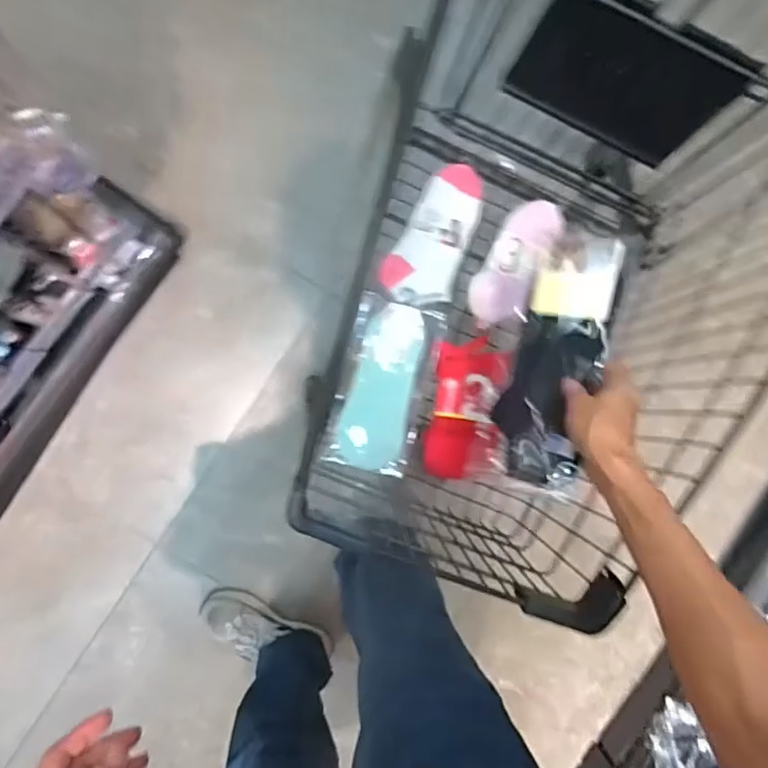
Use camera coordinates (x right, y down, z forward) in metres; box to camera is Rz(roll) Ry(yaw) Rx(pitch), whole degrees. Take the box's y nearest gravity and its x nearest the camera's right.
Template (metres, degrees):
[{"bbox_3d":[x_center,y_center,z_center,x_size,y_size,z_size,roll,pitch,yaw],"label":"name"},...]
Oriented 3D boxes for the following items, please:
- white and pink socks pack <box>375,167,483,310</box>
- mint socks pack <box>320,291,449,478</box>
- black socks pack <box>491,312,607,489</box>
[{"bbox_3d":[0.071,-0.189,0.767,0.095,0.036,0.194,28,77,-8],"label":"white and pink socks pack"},{"bbox_3d":[0.001,0.003,0.764,0.109,0.029,0.220,13,91,-8],"label":"mint socks pack"},{"bbox_3d":[0.168,0.015,0.602,0.097,0.020,0.169,10,95,36],"label":"black socks pack"}]

